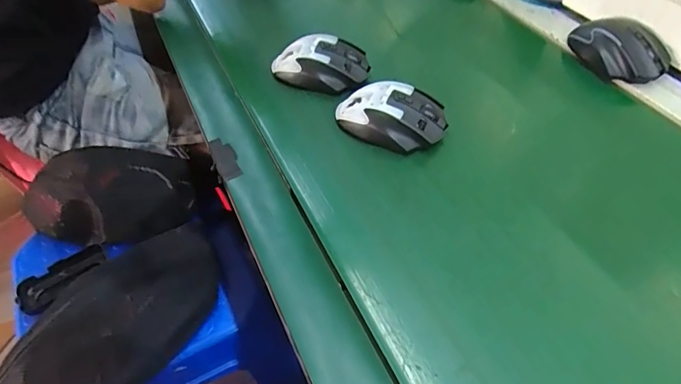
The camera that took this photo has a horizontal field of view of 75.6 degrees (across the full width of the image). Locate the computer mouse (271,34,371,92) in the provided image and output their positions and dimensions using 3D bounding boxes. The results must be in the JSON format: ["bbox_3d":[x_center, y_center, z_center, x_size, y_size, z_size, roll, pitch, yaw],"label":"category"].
[{"bbox_3d":[-0.026,-0.154,0.525,0.117,0.041,0.060,7,52,8],"label":"computer mouse"}]

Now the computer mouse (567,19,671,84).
[{"bbox_3d":[0.323,-0.169,0.517,0.068,0.040,0.116,-31,56,-21],"label":"computer mouse"}]

